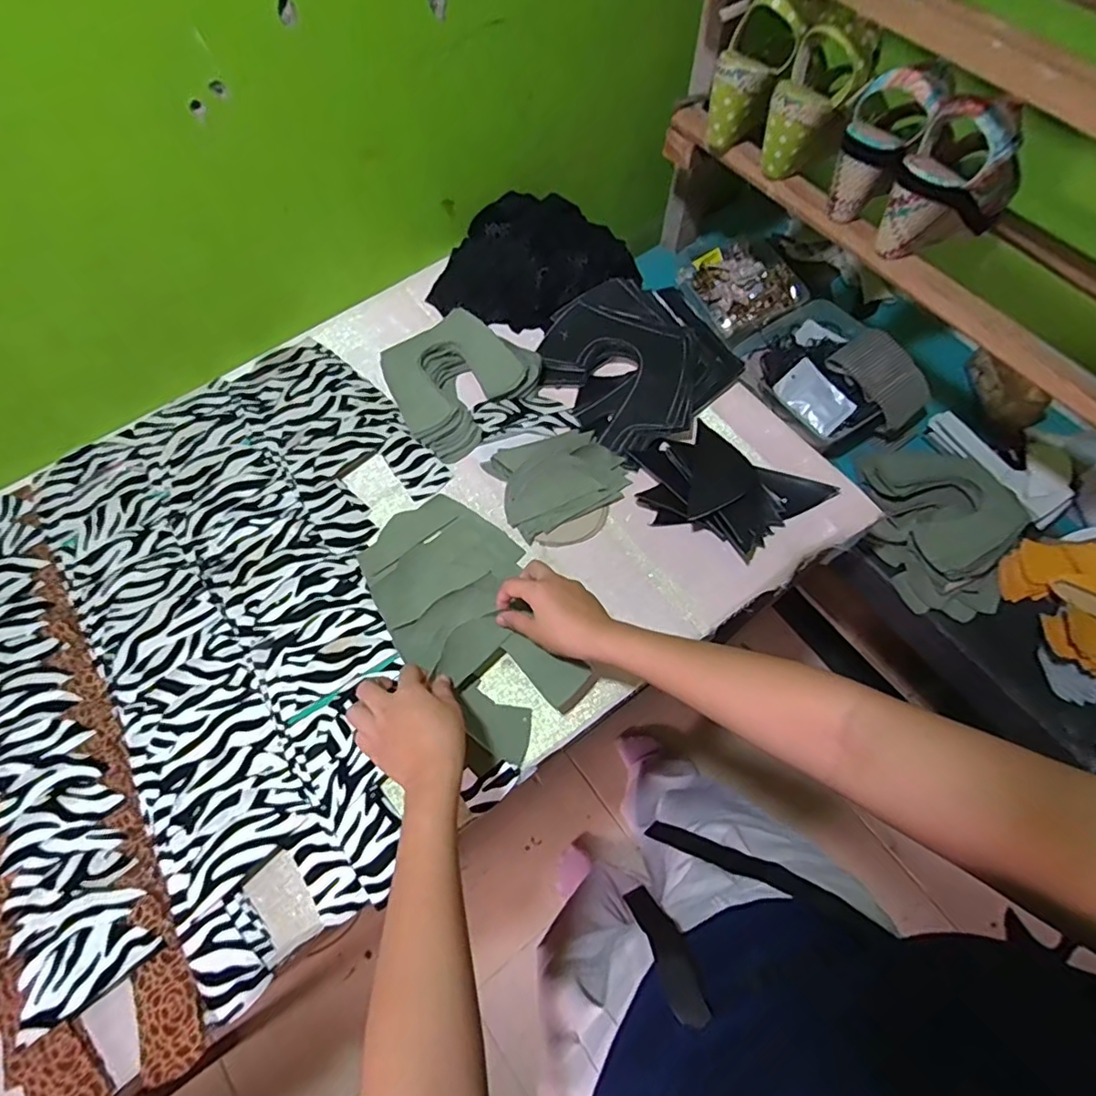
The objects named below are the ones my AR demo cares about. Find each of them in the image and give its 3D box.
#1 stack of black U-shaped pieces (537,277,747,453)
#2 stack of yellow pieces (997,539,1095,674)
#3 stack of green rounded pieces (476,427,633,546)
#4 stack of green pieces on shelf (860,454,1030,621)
[{"bbox_3d":[0.108,-0.229,0.710,0.204,0.037,0.220,-25,69,-11],"label":"stack of black U-shaped pieces"},{"bbox_3d":[0.646,0.063,0.690,0.159,0.049,0.168,-8,66,-5],"label":"stack of yellow pieces"},{"bbox_3d":[0.019,-0.075,0.647,0.140,0.034,0.125,-26,69,-11],"label":"stack of green rounded pieces"},{"bbox_3d":[0.506,-0.033,0.752,0.183,0.041,0.237,-20,68,-9],"label":"stack of green pieces on shelf"}]

